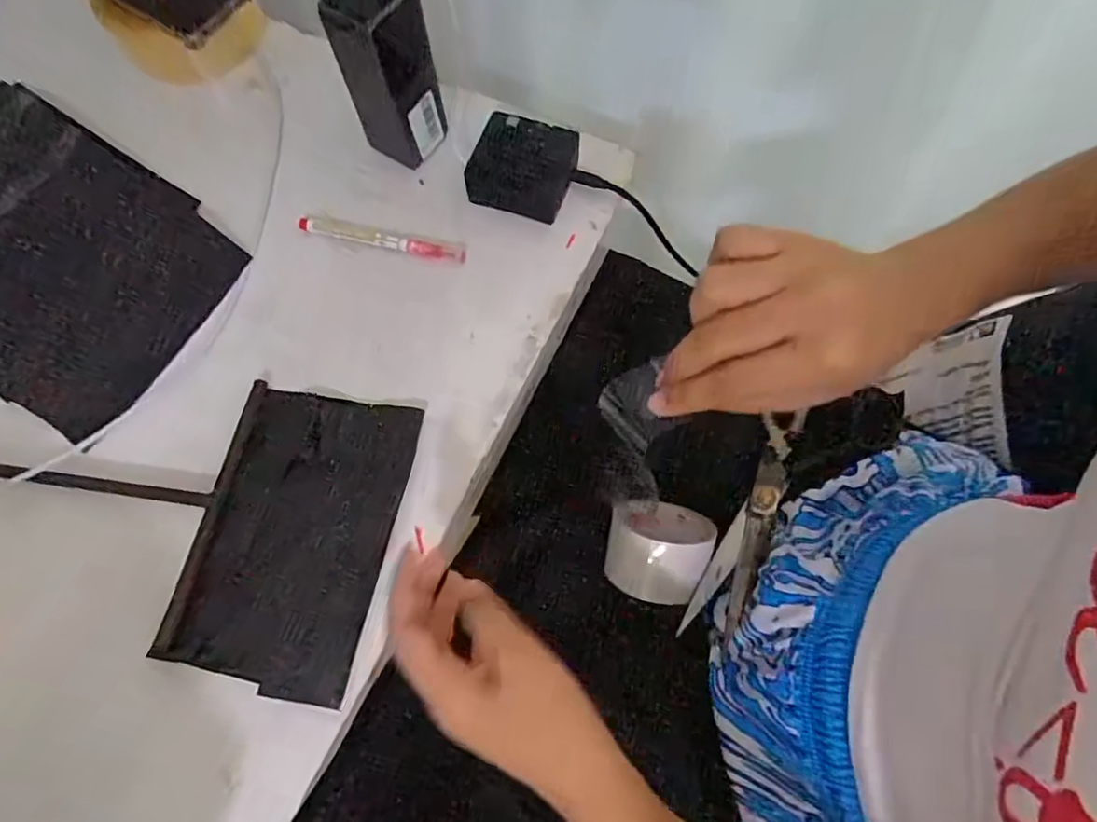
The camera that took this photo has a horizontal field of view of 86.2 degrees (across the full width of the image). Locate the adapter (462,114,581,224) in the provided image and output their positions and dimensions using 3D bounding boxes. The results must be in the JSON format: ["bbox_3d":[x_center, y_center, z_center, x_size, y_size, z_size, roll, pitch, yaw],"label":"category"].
[{"bbox_3d":[-0.020,-0.200,0.477,0.075,0.040,0.071,20,71,8],"label":"adapter"}]

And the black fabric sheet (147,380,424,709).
[{"bbox_3d":[-0.170,0.078,0.392,0.123,0.008,0.189,10,70,5],"label":"black fabric sheet"}]

